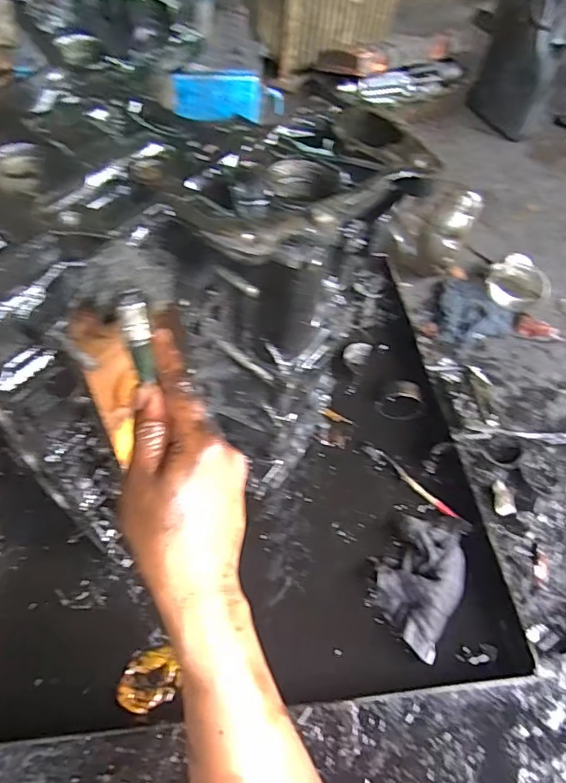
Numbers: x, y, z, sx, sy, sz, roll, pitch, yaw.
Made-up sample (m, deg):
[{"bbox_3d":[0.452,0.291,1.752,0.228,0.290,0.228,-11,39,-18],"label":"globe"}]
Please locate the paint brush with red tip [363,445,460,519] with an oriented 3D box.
[{"bbox_3d":[0.175,0.123,0.746,0.155,0.016,0.016,40,60,22],"label":"paint brush with red tip"}]

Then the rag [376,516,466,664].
[{"bbox_3d":[0.172,0.221,0.662,0.093,0.045,0.176,26,56,13],"label":"rag"}]

